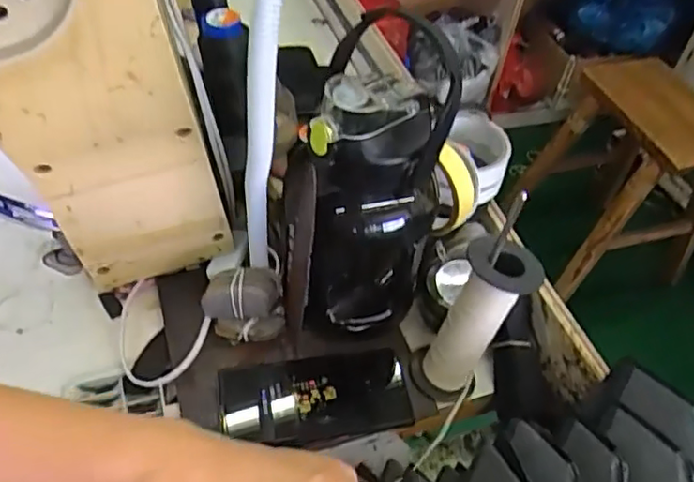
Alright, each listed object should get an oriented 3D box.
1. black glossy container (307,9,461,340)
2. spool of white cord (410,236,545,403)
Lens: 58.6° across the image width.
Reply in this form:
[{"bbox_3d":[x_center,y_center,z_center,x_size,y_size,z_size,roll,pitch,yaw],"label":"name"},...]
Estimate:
[{"bbox_3d":[0.019,-0.041,0.494,0.104,0.256,0.116,10,48,2],"label":"black glossy container"},{"bbox_3d":[0.100,0.067,0.499,0.062,0.144,0.065,3,48,-4],"label":"spool of white cord"}]

